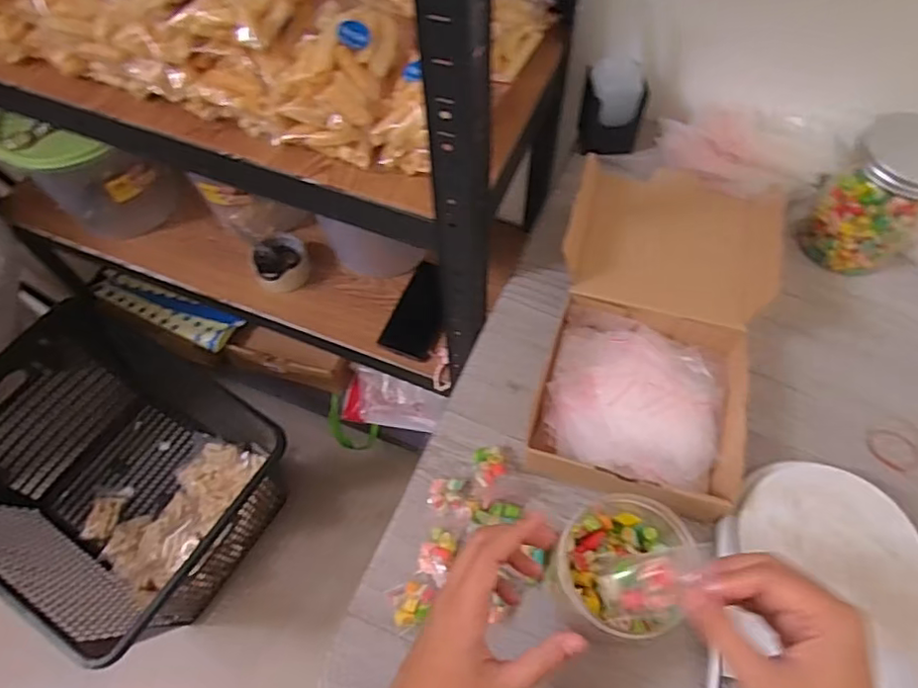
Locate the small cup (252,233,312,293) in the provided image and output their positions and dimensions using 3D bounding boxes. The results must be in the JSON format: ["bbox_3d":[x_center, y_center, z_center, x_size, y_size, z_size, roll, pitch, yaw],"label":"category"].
[{"bbox_3d":[-0.276,-0.128,0.941,0.086,0.048,0.077,-26,64,-12],"label":"small cup"}]

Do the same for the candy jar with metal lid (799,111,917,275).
[{"bbox_3d":[0.397,-0.137,0.572,0.093,0.128,0.081,38,69,20],"label":"candy jar with metal lid"}]

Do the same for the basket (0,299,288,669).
[{"bbox_3d":[-0.650,0.244,1.169,0.628,0.339,0.459,26,65,15],"label":"basket"}]

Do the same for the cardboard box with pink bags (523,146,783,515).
[{"bbox_3d":[0.183,-0.022,0.555,0.188,0.078,0.347,11,62,8],"label":"cardboard box with pink bags"}]

